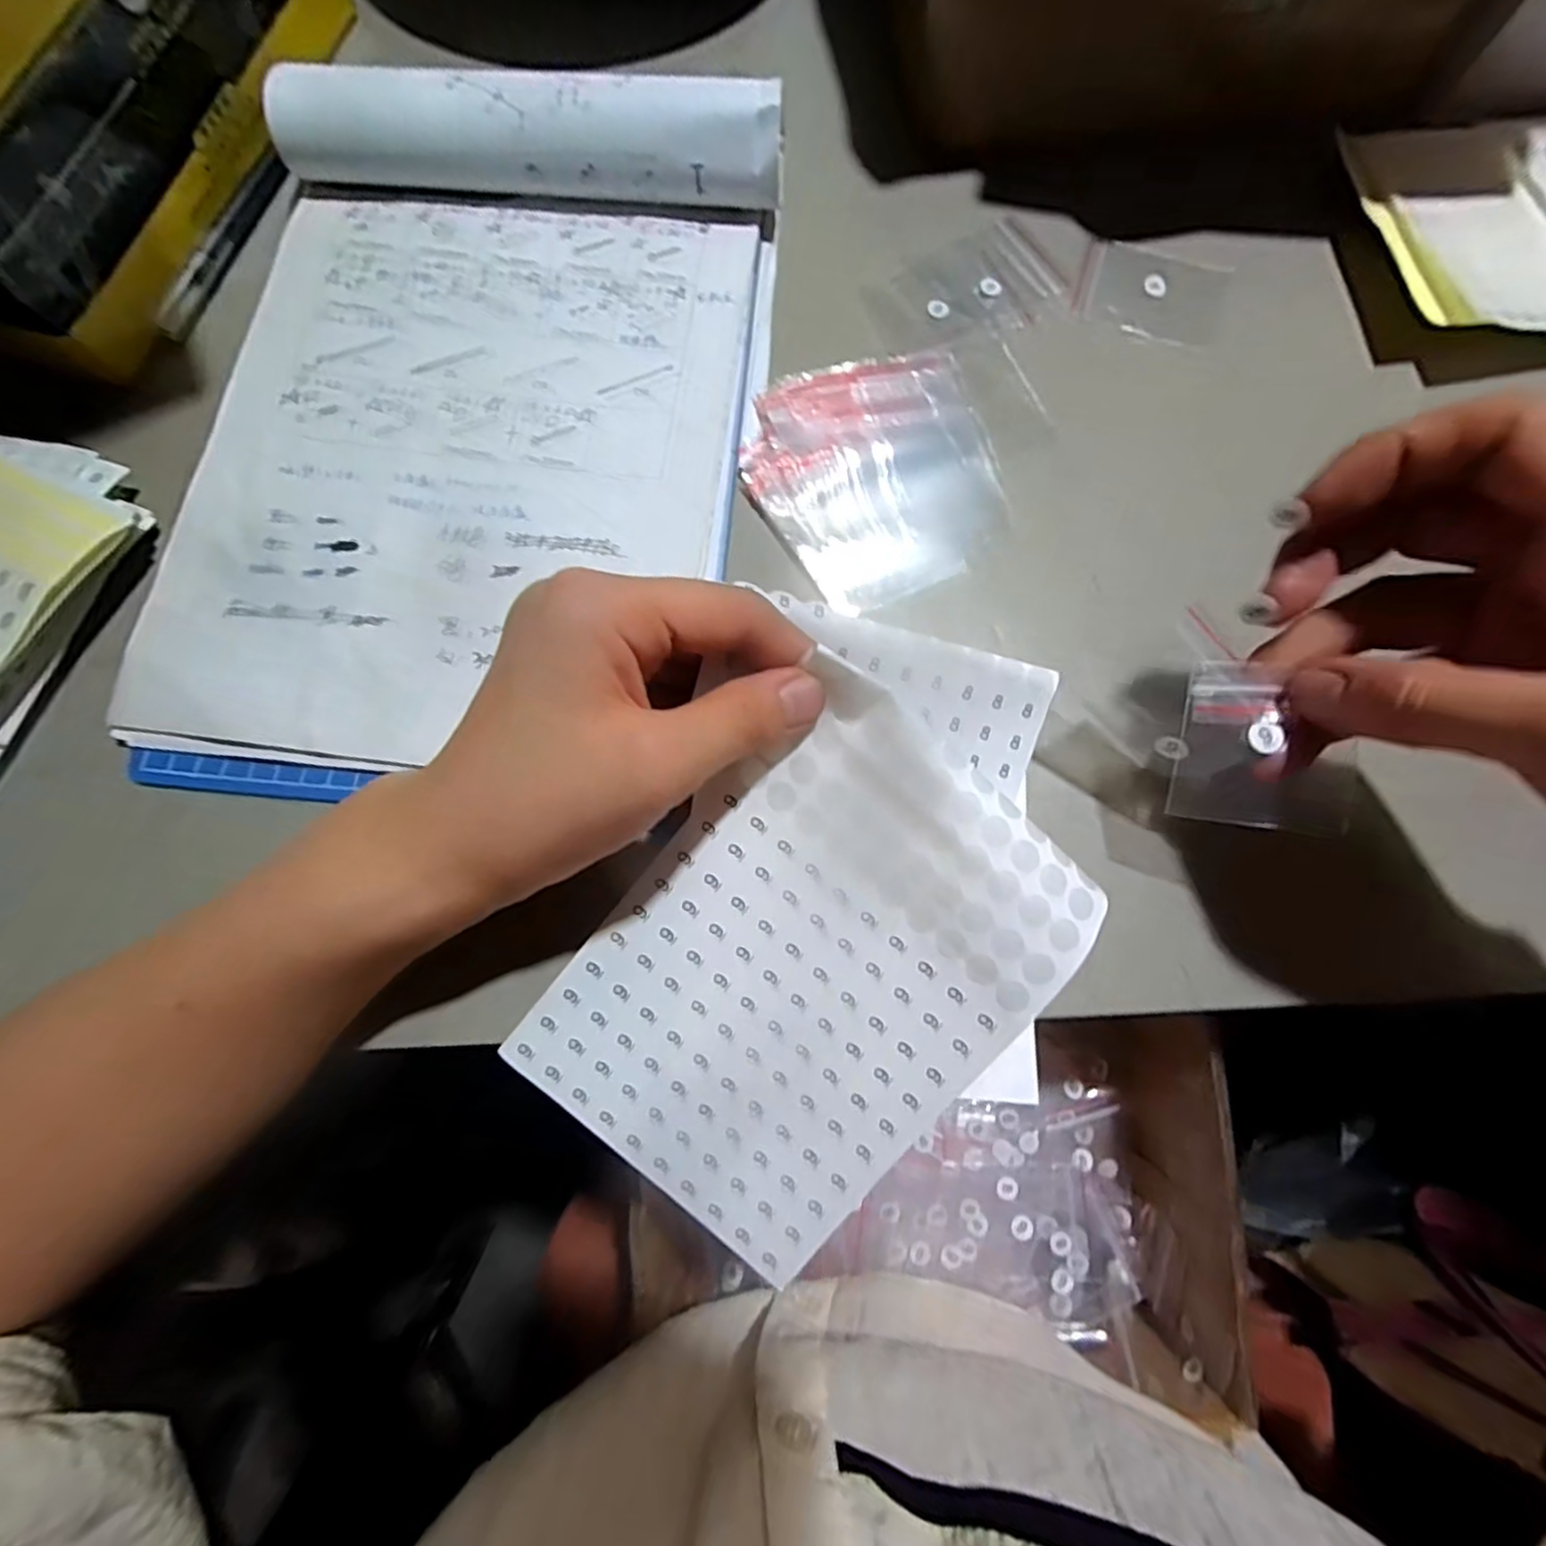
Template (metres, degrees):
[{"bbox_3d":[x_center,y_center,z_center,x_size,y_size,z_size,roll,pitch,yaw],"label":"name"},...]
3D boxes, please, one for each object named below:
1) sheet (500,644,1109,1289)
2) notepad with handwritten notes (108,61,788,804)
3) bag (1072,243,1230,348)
[{"bbox_3d":[0.009,0.067,0.223,0.121,0.012,0.171,39,97,6],"label":"sheet"},{"bbox_3d":[-0.121,-0.137,0.266,0.215,0.031,0.297,8,78,1],"label":"notepad with handwritten notes"},{"bbox_3d":[0.176,-0.223,0.314,0.066,0.004,0.047,20,81,4],"label":"bag"}]

